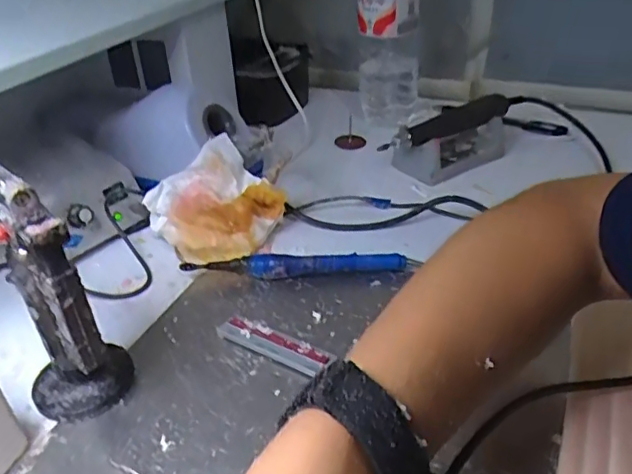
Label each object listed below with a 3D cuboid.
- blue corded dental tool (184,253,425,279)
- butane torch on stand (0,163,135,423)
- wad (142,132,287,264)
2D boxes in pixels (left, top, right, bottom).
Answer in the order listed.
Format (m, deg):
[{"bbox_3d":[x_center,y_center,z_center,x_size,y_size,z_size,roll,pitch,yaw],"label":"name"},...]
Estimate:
[{"bbox_3d":[-0.012,0.021,0.445,0.178,0.019,0.017,-2,33,3],"label":"blue corded dental tool"},{"bbox_3d":[-0.151,0.031,0.326,0.057,0.146,0.065,-19,36,-22],"label":"butane torch on stand"},{"bbox_3d":[-0.083,-0.029,0.489,0.086,0.063,0.099,18,39,30],"label":"wad"}]

